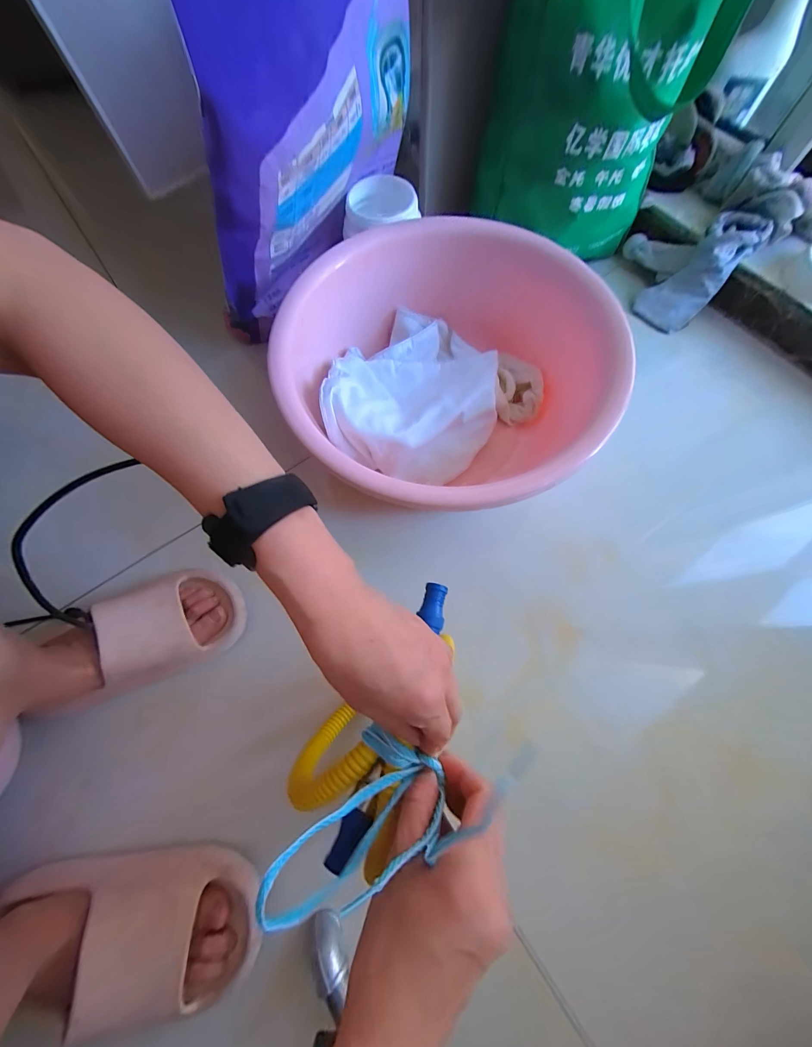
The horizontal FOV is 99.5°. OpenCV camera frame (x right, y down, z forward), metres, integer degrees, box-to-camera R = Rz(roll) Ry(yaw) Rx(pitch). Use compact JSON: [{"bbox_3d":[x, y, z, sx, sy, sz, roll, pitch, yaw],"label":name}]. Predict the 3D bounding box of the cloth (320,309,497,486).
[{"bbox_3d":[0.022,-0.185,0.452,0.205,0.098,0.240,24,71,8],"label":"cloth"}]

